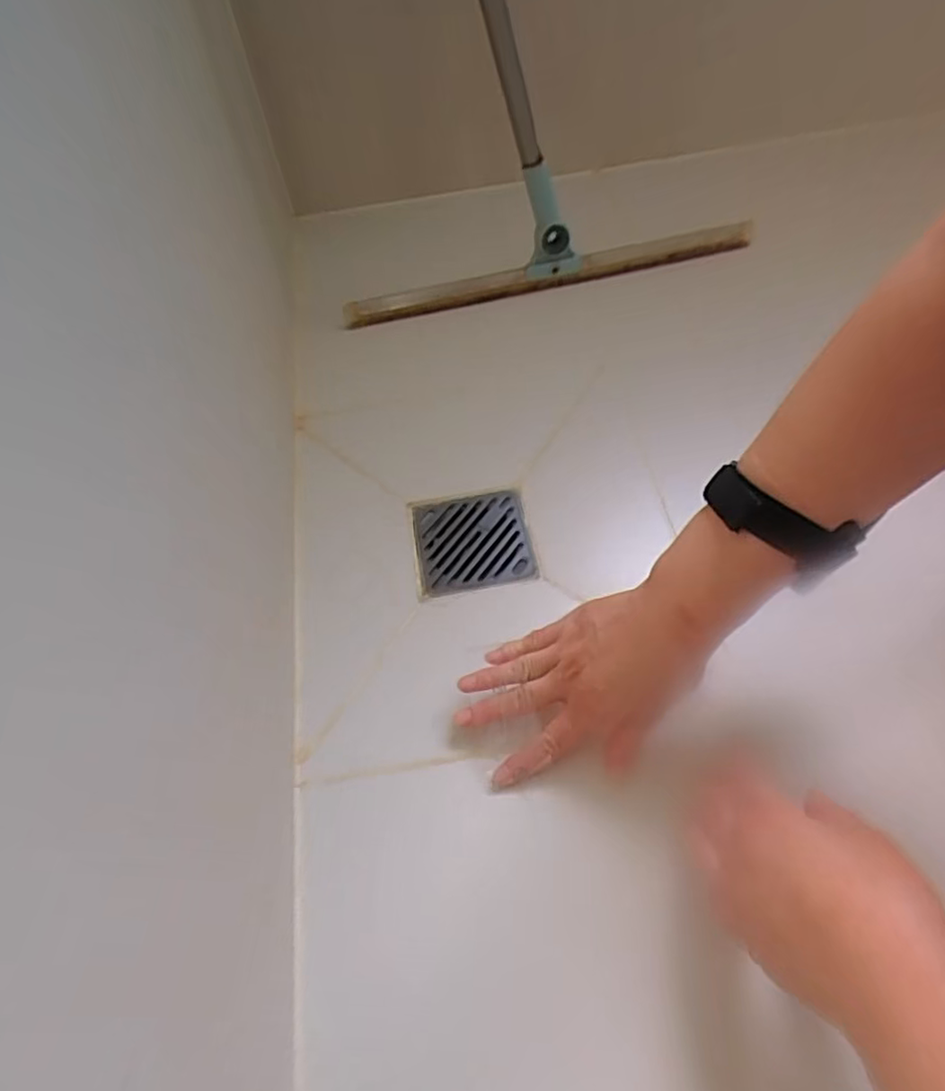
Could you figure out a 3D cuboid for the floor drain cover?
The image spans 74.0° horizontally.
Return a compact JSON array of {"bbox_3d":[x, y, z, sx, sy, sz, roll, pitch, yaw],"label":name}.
[{"bbox_3d":[0.001,-0.004,0.552,0.096,0.006,0.097,-10,56,-2],"label":"floor drain cover"}]

